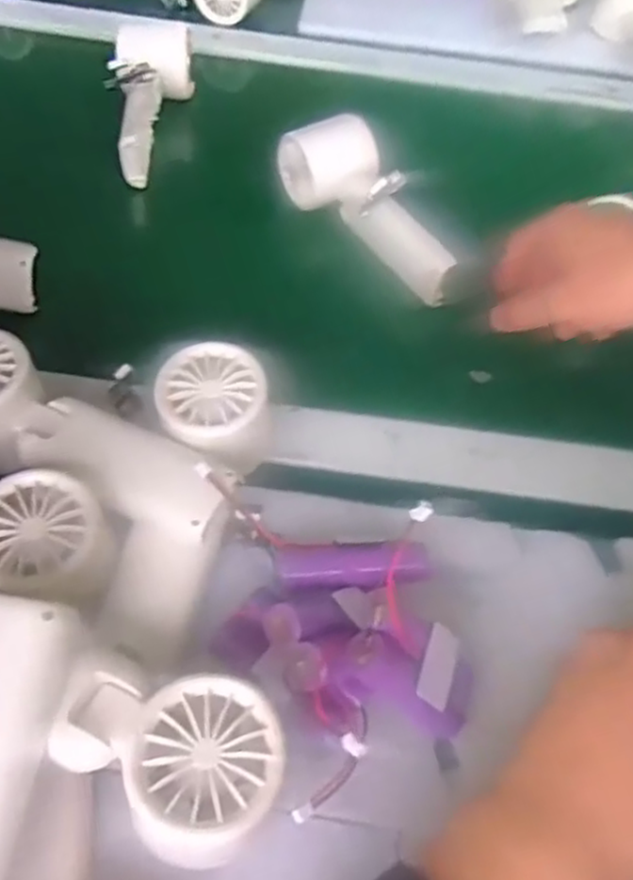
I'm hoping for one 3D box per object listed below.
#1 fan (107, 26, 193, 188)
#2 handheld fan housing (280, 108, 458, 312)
[{"bbox_3d":[-0.127,-0.258,0.541,0.056,0.056,0.142,-1,56,-4],"label":"fan"},{"bbox_3d":[0.039,-0.163,0.484,0.055,0.053,0.155,-26,61,-20],"label":"handheld fan housing"}]

